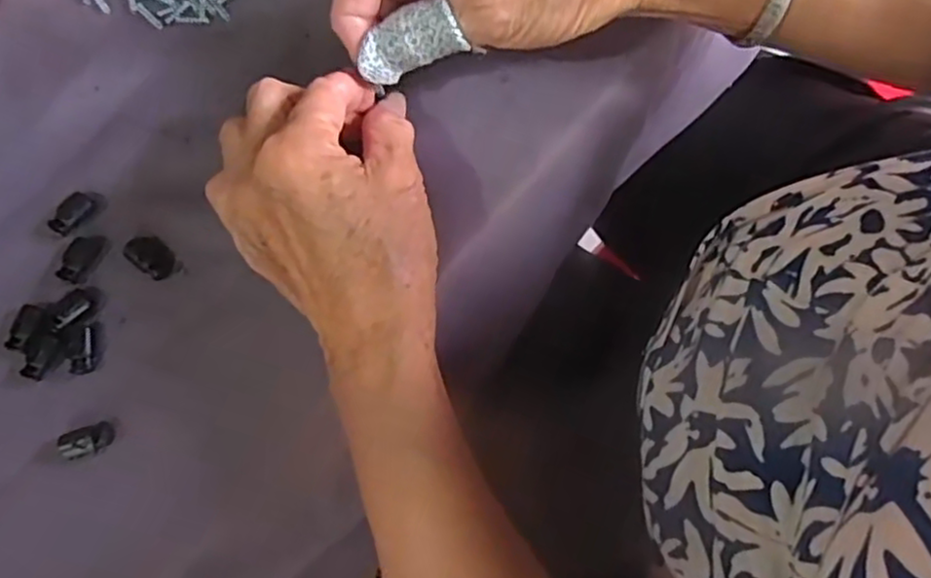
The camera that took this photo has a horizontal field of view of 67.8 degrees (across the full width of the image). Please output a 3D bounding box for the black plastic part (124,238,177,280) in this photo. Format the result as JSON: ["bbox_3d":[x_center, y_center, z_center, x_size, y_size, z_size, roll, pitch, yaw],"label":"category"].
[{"bbox_3d":[-0.140,-0.015,0.309,0.022,0.004,0.015,34,82,6],"label":"black plastic part"}]

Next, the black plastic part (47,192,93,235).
[{"bbox_3d":[-0.179,-0.035,0.312,0.012,0.004,0.021,41,83,7],"label":"black plastic part"}]

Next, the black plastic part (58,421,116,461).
[{"bbox_3d":[-0.161,0.065,0.294,0.023,0.004,0.013,-19,80,-3],"label":"black plastic part"}]

